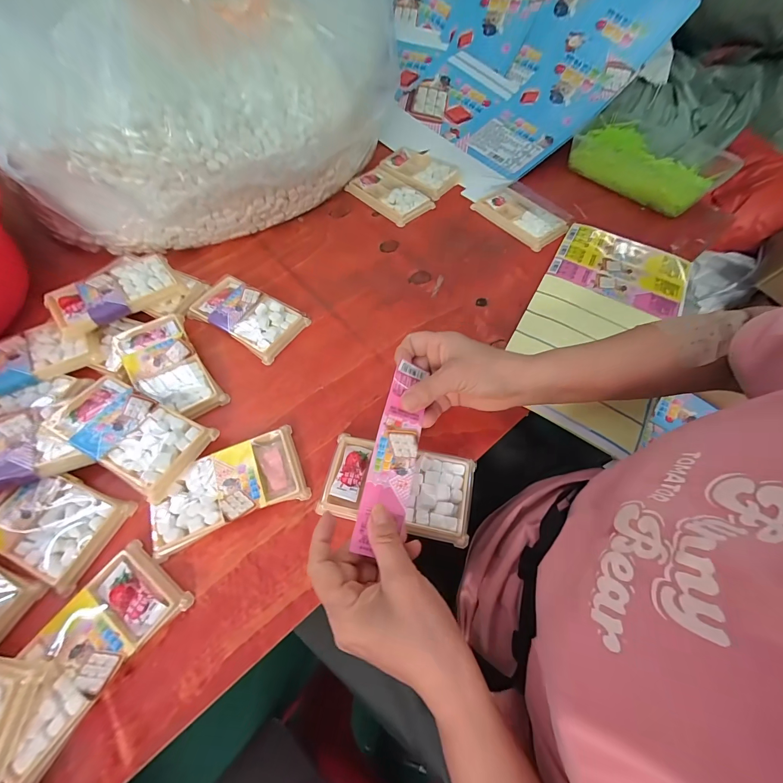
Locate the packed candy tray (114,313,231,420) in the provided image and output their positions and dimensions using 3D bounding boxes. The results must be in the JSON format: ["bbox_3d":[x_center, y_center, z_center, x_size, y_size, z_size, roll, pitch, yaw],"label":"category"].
[{"bbox_3d":[-0.246,-0.025,0.369,0.069,0.022,0.136,-33,68,-18],"label":"packed candy tray"}]

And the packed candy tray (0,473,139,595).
[{"bbox_3d":[-0.315,0.112,0.300,0.129,0.015,0.073,21,63,9],"label":"packed candy tray"}]

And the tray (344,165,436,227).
[{"bbox_3d":[-0.003,-0.325,0.546,0.135,0.016,0.078,40,67,18],"label":"tray"}]

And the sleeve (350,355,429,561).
[{"bbox_3d":[0.005,0.050,0.286,0.037,0.012,0.162,16,64,-4],"label":"sleeve"}]

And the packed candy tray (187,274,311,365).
[{"bbox_3d":[-0.182,-0.098,0.414,0.137,0.021,0.076,29,64,12],"label":"packed candy tray"}]

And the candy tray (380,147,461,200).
[{"bbox_3d":[0.049,-0.384,0.577,0.133,0.016,0.084,42,67,18],"label":"candy tray"}]

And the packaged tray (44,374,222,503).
[{"bbox_3d":[-0.252,0.038,0.325,0.135,0.029,0.074,27,64,12],"label":"packaged tray"}]

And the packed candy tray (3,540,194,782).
[{"bbox_3d":[-0.231,0.195,0.251,0.073,0.014,0.129,33,65,14],"label":"packed candy tray"}]

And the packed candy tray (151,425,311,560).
[{"bbox_3d":[-0.153,0.089,0.313,0.132,0.016,0.071,-20,64,-13],"label":"packed candy tray"}]

